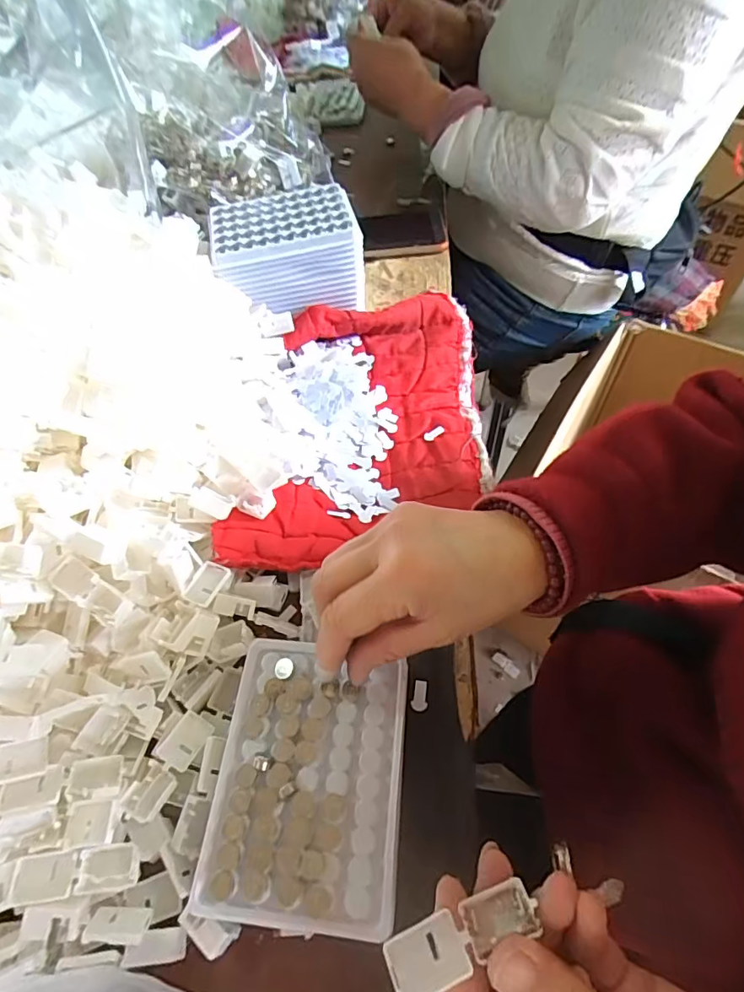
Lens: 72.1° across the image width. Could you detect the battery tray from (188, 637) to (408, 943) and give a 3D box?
[{"bbox_3d":[-0.032,0.144,0.269,0.095,0.016,0.127,8,55,0],"label":"battery tray"}]

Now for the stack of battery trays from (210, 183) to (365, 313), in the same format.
[{"bbox_3d":[-0.077,-0.223,0.468,0.126,0.067,0.105,-14,57,-5],"label":"stack of battery trays"}]

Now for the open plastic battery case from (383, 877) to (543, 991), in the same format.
[{"bbox_3d":[0.033,0.160,0.185,0.055,0.013,0.019,-18,59,-13],"label":"open plastic battery case"}]

